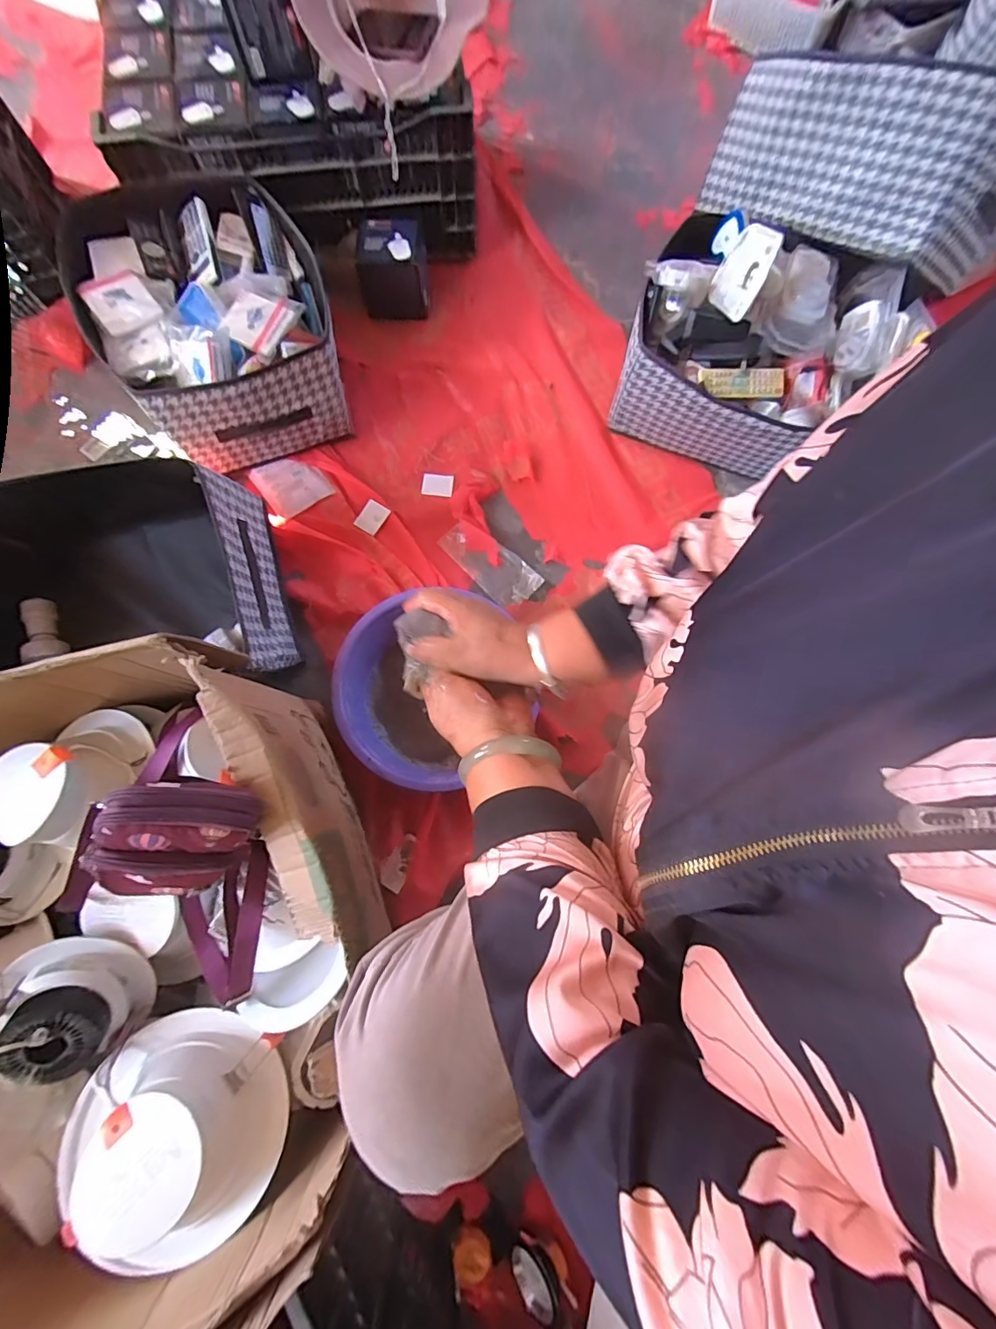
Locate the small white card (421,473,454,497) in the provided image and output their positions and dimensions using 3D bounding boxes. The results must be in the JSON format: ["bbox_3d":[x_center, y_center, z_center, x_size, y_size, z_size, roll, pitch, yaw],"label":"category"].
[{"bbox_3d":[-0.111,-0.331,0.895,0.056,0.004,0.046,6,76,0],"label":"small white card"}]

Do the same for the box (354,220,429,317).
[{"bbox_3d":[-0.200,-0.759,0.940,0.126,0.106,0.113,0,76,-2],"label":"box"}]

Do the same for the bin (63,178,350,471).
[{"bbox_3d":[-0.479,-0.597,0.831,0.358,0.158,0.476,-25,78,-7],"label":"bin"}]

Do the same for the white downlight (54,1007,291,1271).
[{"bbox_3d":[-0.287,0.414,0.426,0.179,0.104,0.151,34,78,7],"label":"white downlight"}]

